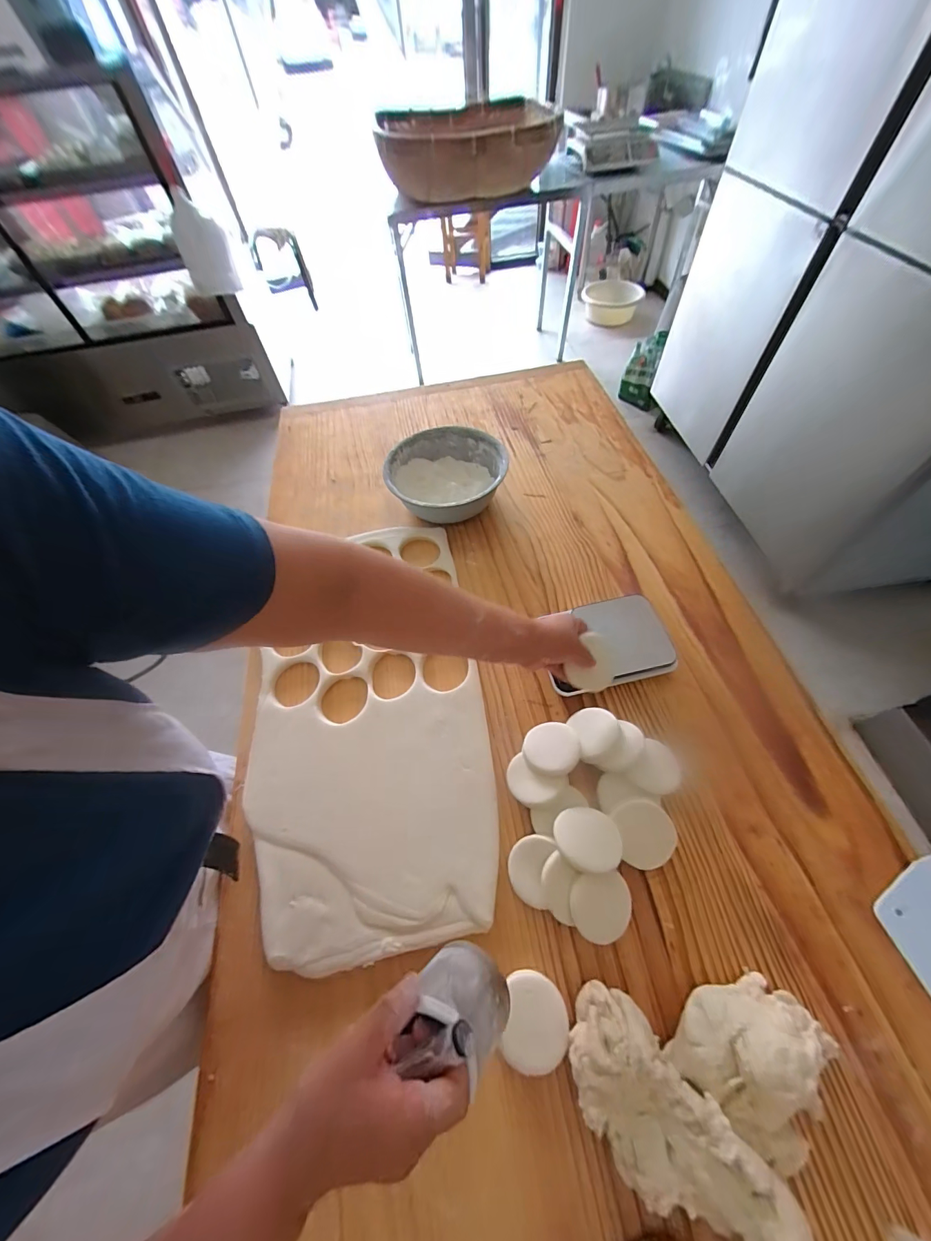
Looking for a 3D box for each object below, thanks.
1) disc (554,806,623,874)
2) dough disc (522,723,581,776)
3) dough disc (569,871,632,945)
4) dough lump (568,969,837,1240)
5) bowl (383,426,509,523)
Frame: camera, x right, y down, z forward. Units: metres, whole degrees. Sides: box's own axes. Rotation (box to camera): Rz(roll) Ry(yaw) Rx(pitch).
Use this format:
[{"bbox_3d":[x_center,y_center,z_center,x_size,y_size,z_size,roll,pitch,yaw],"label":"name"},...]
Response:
[{"bbox_3d":[0.134,0.241,0.442,0.067,0.004,0.064,-12,47,14],"label":"disc"},{"bbox_3d":[0.105,0.157,0.493,0.066,0.007,0.066,-12,42,15],"label":"dough disc"},{"bbox_3d":[0.142,0.301,0.421,0.062,0.004,0.062,0,73,1],"label":"dough disc"},{"bbox_3d":[0.210,0.403,0.326,0.227,0.061,0.161,-4,56,2],"label":"dough lump"},{"bbox_3d":[-0.030,-0.263,0.754,0.206,0.092,0.205,-2,58,3],"label":"bowl"}]

